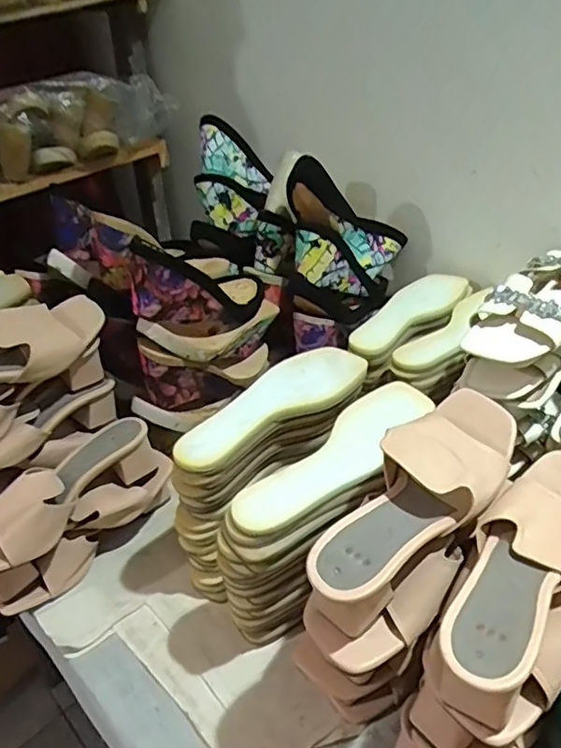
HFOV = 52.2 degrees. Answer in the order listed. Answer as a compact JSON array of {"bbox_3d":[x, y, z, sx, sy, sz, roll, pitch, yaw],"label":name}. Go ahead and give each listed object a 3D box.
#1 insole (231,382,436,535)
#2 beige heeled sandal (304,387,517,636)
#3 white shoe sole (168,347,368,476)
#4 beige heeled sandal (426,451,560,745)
[{"bbox_3d":[0.061,0.074,0.551,0.245,0.020,0.072,-32,44,-34],"label":"insole"},{"bbox_3d":[0.117,0.107,0.463,0.086,0.084,0.223,22,43,31],"label":"beige heeled sandal"},{"bbox_3d":[-0.011,0.029,0.617,0.247,0.021,0.082,-27,41,-29],"label":"white shoe sole"},{"bbox_3d":[0.192,0.151,0.432,0.093,0.082,0.235,22,43,31],"label":"beige heeled sandal"}]

